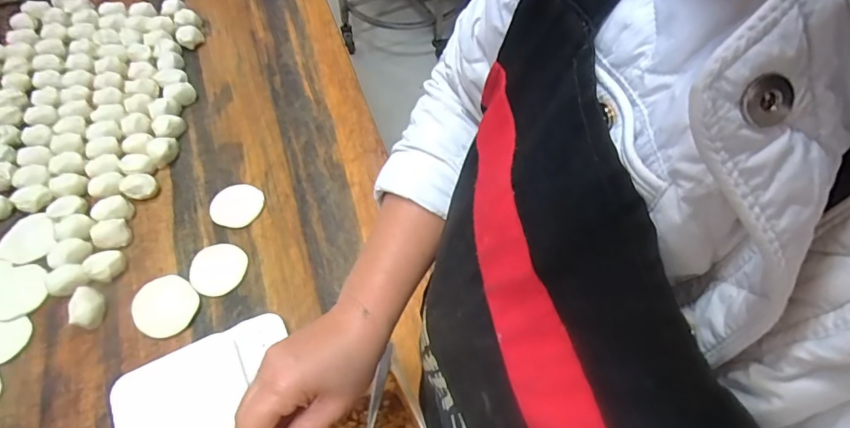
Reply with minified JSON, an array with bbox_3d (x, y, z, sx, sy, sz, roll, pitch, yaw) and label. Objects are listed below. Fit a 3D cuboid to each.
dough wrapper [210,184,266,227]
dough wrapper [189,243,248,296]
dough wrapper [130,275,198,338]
[{"bbox_3d":[-0.278,-0.014,0.706,0.068,0.010,0.069,3,68,-7],"label":"dough wrapper"},{"bbox_3d":[-0.283,0.073,0.648,0.068,0.005,0.075,12,59,6],"label":"dough wrapper"},{"bbox_3d":[-0.340,0.120,0.620,0.084,0.006,0.077,1,59,-1],"label":"dough wrapper"}]

